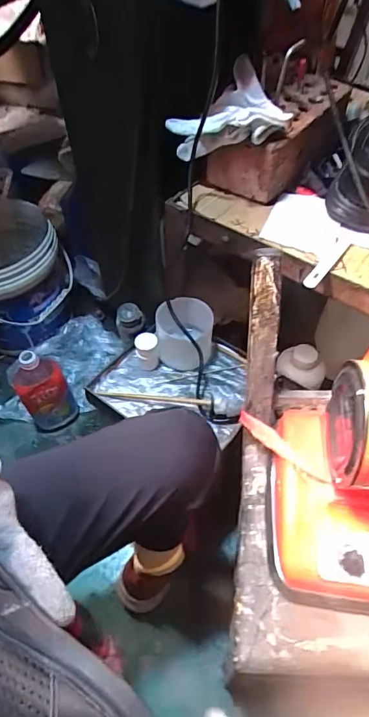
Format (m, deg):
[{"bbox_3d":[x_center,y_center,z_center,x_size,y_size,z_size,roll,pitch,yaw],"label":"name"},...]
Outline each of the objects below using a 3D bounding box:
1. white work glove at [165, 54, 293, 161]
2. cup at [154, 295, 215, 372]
[{"bbox_3d":[0.056,-0.312,0.552,0.097,0.106,0.135,-32,60,-21],"label":"white work glove"},{"bbox_3d":[0.001,-0.039,0.689,0.081,0.084,0.094,7,55,6],"label":"cup"}]

